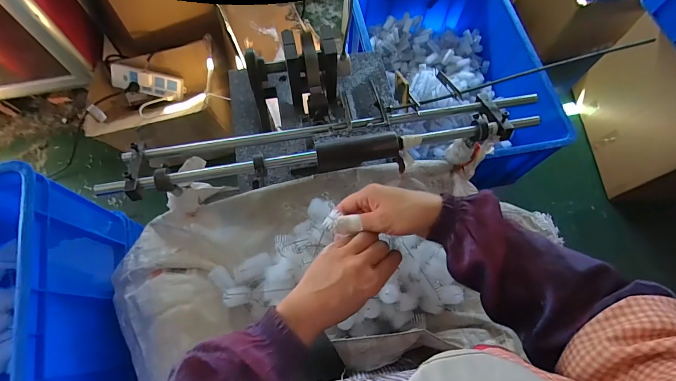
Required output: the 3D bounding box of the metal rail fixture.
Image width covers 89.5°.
[{"bbox_3d":[-0.011,-0.150,0.587,0.616,0.137,0.282,-9,68,-4],"label":"metal rail fixture"}]

